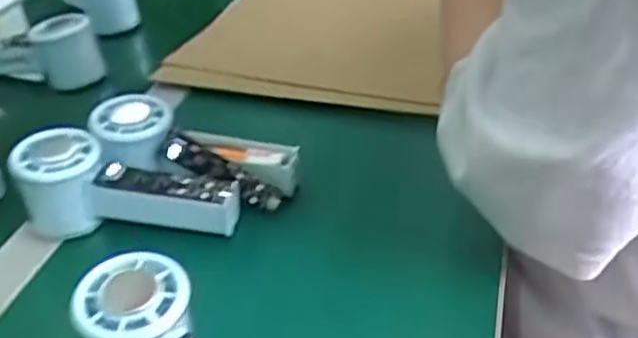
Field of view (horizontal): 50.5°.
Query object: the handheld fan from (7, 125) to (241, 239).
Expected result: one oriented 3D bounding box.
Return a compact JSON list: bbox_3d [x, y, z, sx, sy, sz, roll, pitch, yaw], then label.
[{"bbox_3d":[-0.132,0.009,0.462,0.150,0.053,0.049,3,36,12],"label":"handheld fan"}]

